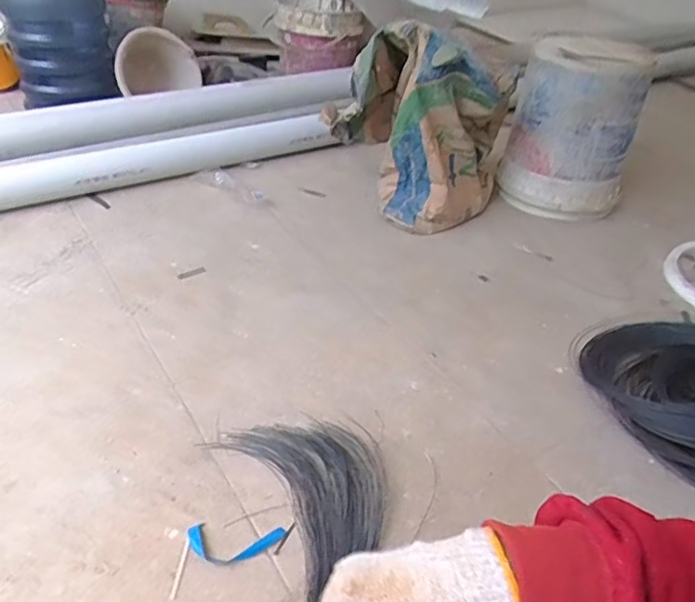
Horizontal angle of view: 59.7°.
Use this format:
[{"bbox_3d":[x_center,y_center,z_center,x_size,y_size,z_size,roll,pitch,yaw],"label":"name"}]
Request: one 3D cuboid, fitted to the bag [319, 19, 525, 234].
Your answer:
[{"bbox_3d":[0.142,-0.370,1.214,0.383,0.397,0.236,10,37,5],"label":"bag"}]

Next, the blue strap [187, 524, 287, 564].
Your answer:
[{"bbox_3d":[-0.137,0.296,0.742,0.117,0.009,0.047,4,36,-2],"label":"blue strap"}]

